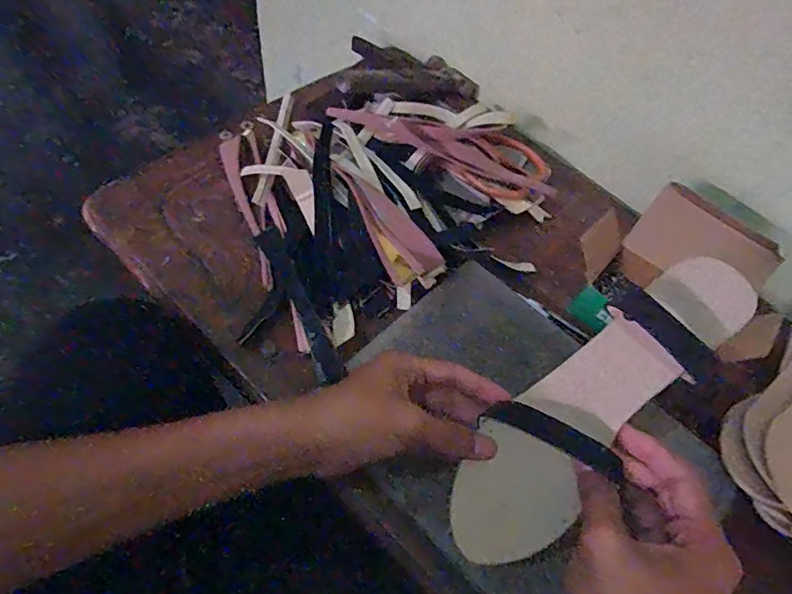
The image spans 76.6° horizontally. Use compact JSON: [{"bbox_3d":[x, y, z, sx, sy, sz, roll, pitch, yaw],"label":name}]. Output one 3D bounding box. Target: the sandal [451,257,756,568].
[{"bbox_3d":[0.119,0.072,0.313,0.072,0.025,0.226,42,99,17],"label":"sandal"}]

